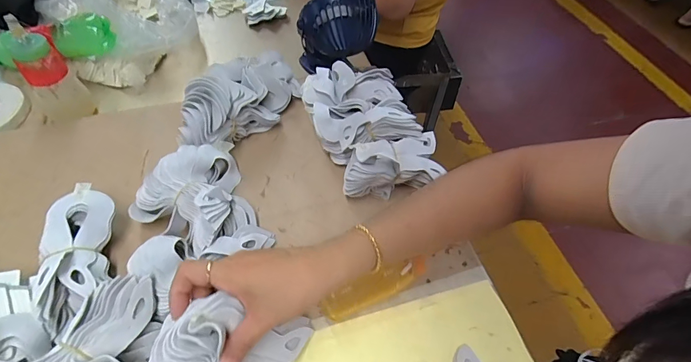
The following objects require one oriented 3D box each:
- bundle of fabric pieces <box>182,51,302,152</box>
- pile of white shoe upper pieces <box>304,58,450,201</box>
[{"bbox_3d":[-0.142,-0.114,0.531,0.104,0.093,0.203,23,56,12],"label":"bundle of fabric pieces"},{"bbox_3d":[0.030,-0.071,0.524,0.142,0.067,0.201,-15,56,-14],"label":"pile of white shoe upper pieces"}]

